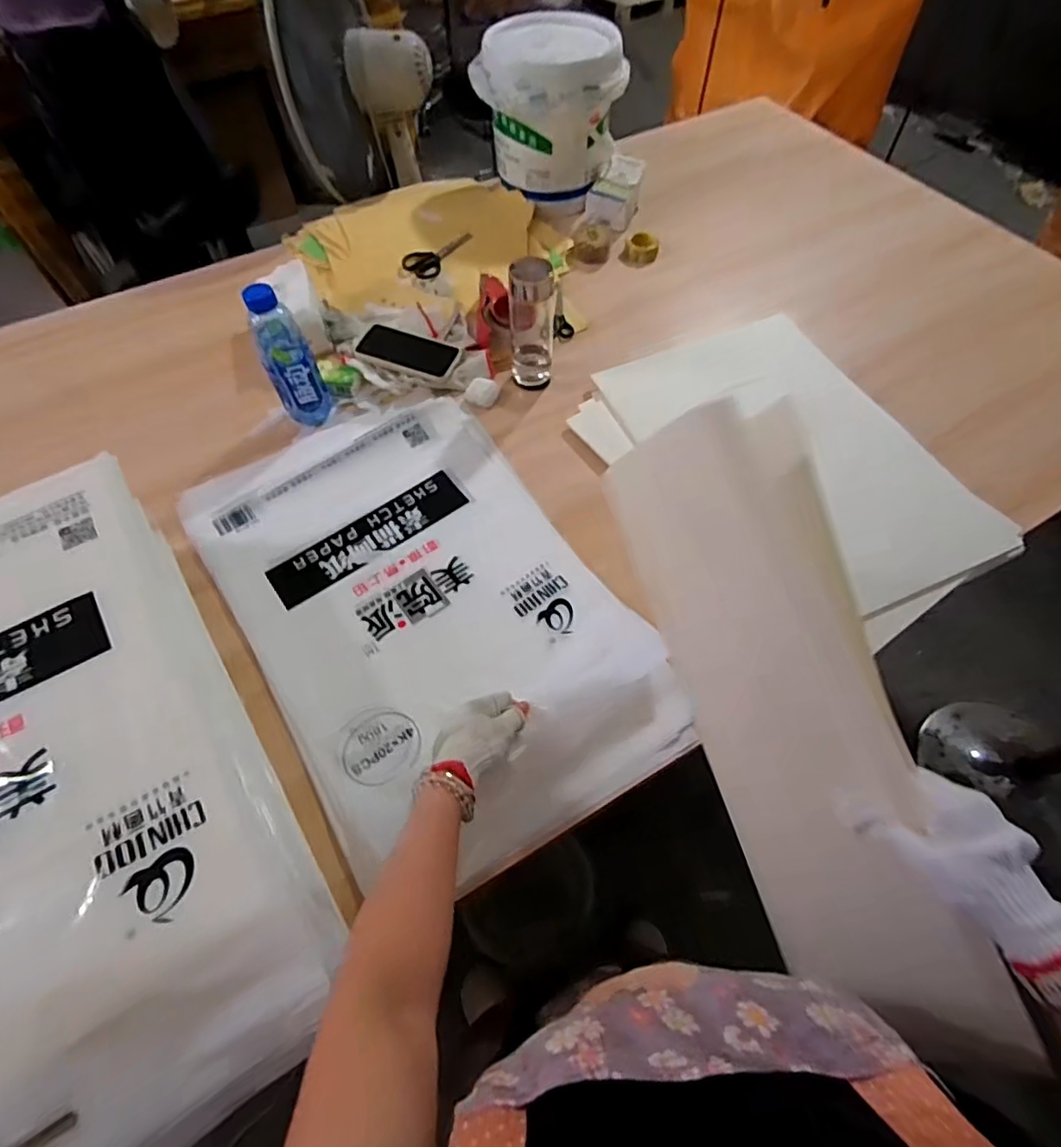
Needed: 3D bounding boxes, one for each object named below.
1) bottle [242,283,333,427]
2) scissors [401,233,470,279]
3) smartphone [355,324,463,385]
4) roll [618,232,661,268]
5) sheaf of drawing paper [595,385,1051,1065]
[{"bbox_3d":[-0.346,-0.308,0.817,0.067,0.184,0.067,-26,64,-11],"label":"bottle"},{"bbox_3d":[-0.157,-0.583,1.047,0.154,0.017,0.061,-40,67,-17],"label":"scissors"},{"bbox_3d":[-0.196,-0.356,0.927,0.162,0.013,0.083,14,63,10],"label":"smartphone"},{"bbox_3d":[0.209,-0.618,1.103,0.070,0.032,0.070,0,60,0],"label":"roll"},{"bbox_3d":[0.217,0.128,0.470,0.100,0.164,0.520,-14,84,-43],"label":"sheaf of drawing paper"}]

